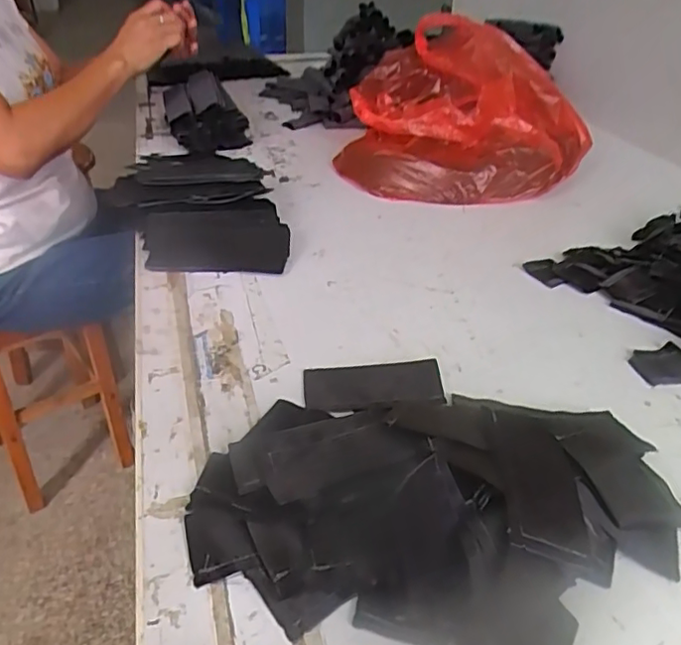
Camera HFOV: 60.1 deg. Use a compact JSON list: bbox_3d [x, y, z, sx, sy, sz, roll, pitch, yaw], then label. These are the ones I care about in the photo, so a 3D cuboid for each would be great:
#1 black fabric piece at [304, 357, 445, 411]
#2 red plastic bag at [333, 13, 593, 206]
[{"bbox_3d":[0.028,0.052,0.499,0.115,0.008,0.057,-3,35,-6],"label":"black fabric piece"},{"bbox_3d":[0.186,-0.332,0.907,0.339,0.183,0.315,6,35,7],"label":"red plastic bag"}]

